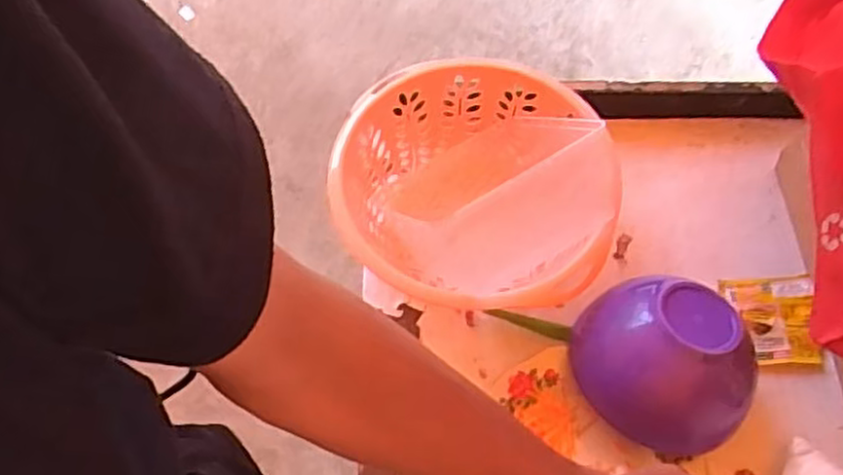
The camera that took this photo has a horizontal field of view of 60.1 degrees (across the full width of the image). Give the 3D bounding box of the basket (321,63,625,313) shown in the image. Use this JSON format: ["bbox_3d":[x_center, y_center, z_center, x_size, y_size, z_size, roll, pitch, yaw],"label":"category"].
[{"bbox_3d":[0.045,-0.041,0.662,0.243,0.093,0.226,0,63,1],"label":"basket"}]

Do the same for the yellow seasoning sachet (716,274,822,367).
[{"bbox_3d":[0.311,0.073,0.646,0.077,0.010,0.078,0,63,1],"label":"yellow seasoning sachet"}]

